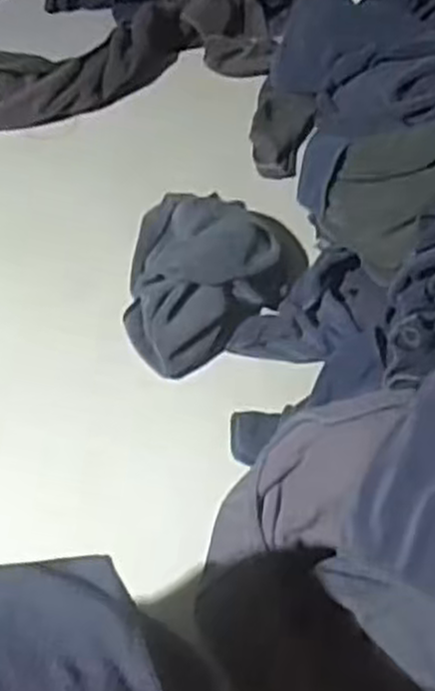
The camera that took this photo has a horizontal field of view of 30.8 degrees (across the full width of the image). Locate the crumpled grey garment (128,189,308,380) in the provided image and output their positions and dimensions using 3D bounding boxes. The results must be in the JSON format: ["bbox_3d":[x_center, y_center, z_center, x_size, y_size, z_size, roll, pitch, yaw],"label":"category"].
[{"bbox_3d":[-0.001,-0.078,0.804,0.176,0.081,0.218,0,50,2],"label":"crumpled grey garment"}]

